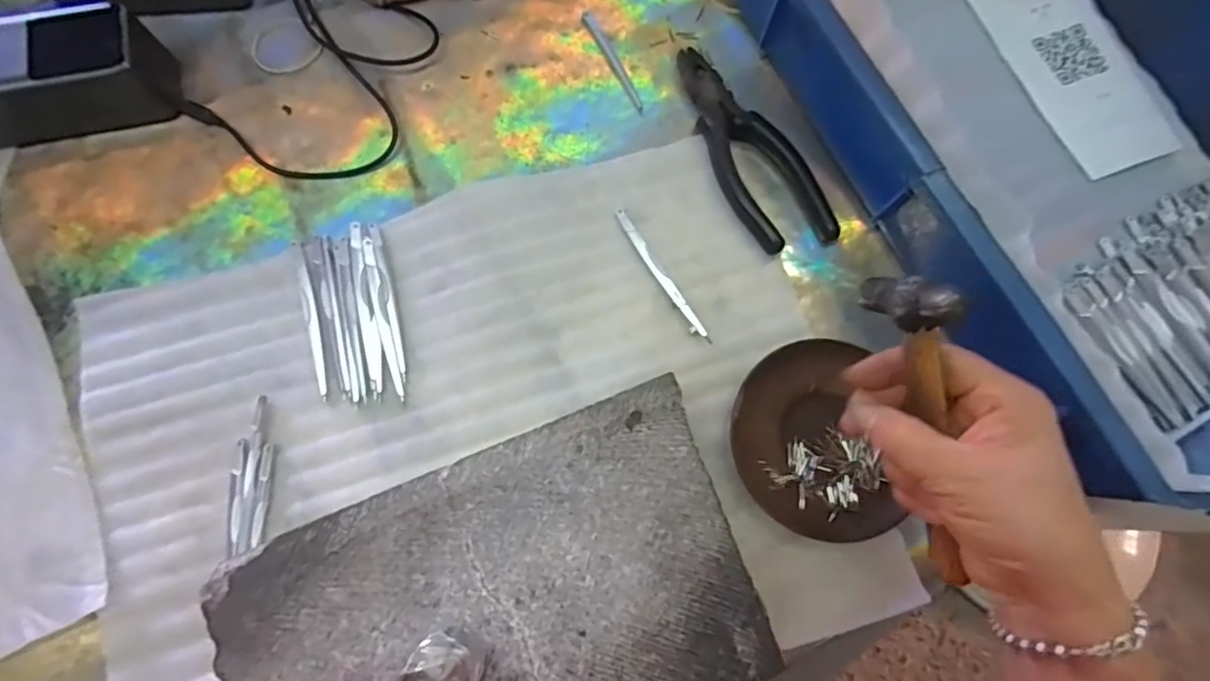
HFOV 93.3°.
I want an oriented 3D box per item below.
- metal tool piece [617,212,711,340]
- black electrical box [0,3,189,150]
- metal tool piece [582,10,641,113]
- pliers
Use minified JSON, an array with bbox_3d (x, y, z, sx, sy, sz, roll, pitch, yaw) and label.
[{"bbox_3d":[0.036,-0.043,0.372,0.008,0.005,0.106,-30,78,-9],"label":"metal tool piece"},{"bbox_3d":[-0.352,-0.170,0.363,0.128,0.054,0.056,-17,77,-6],"label":"black electrical box"},{"bbox_3d":[0.007,-0.202,0.410,0.009,0.004,0.089,-28,78,-8],"label":"metal tool piece"},{"bbox_3d":[0.093,-0.131,0.389,0.053,0.017,0.164,-29,78,-9],"label":"pliers"}]

